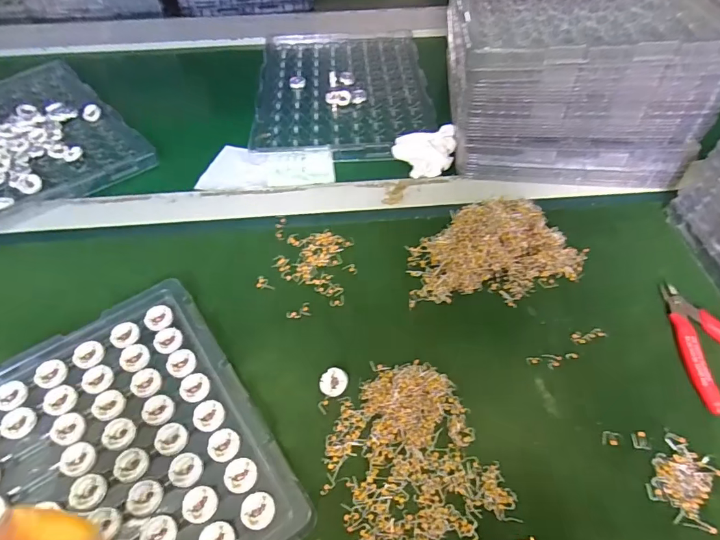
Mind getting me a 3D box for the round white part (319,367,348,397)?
[{"bbox_3d":[-0.022,0.096,0.372,0.024,0.008,0.024,-7,65,16],"label":"round white part"}]

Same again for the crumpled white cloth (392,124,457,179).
[{"bbox_3d":[0.080,-0.145,0.542,0.072,0.038,0.070,9,52,7],"label":"crumpled white cloth"}]

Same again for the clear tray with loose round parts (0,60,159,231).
[{"bbox_3d":[-0.482,-0.187,0.592,0.252,0.019,0.381,-37,60,-25],"label":"clear tray with loose round parts"}]

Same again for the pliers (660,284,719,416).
[{"bbox_3d":[0.316,0.064,0.392,0.078,0.014,0.120,-8,52,-6],"label":"pliers"}]

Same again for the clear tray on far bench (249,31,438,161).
[{"bbox_3d":[-0.026,-0.289,0.677,0.255,0.015,0.354,-2,52,-2],"label":"clear tray on far bench"}]

